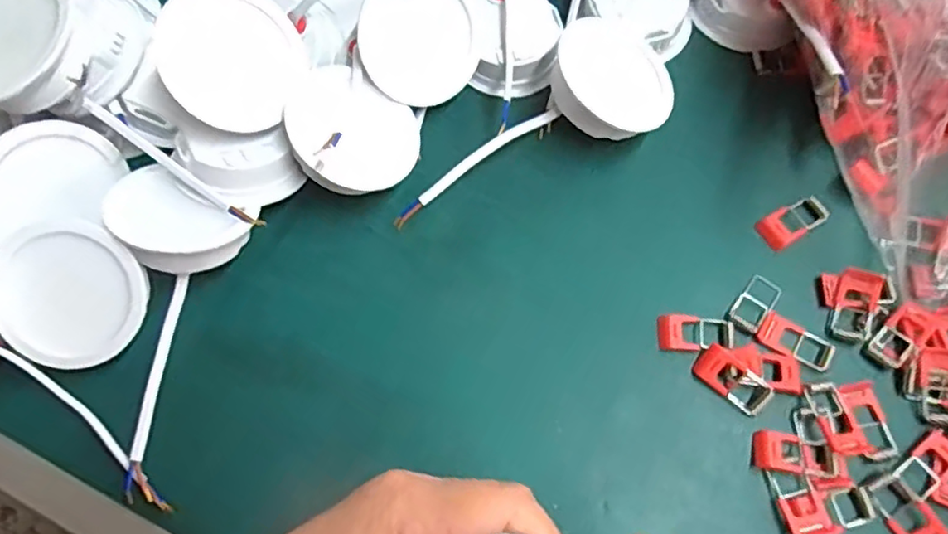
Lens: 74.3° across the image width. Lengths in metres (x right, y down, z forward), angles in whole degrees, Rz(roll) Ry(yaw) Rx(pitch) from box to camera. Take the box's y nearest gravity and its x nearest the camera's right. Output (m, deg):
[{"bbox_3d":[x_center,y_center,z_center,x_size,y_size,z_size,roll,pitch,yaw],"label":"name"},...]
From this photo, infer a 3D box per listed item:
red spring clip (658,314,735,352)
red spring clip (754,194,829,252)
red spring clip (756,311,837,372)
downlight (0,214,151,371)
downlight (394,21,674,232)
[{"bbox_3d":[0.112,0.034,0.316,0.037,0.005,0.018,3,68,4],"label":"red spring clip"},{"bbox_3d":[0.173,-0.024,0.339,0.039,0.004,0.020,-30,70,-10],"label":"red spring clip"},{"bbox_3d":[0.162,0.039,0.315,0.036,0.004,0.020,33,73,15],"label":"red spring clip"},{"bbox_3d":[-0.197,0.013,0.312,0.068,0.029,0.070,5,93,-2],"label":"downlight"},{"bbox_3d":[0.042,-0.072,0.335,0.070,0.032,0.167,40,75,17],"label":"downlight"}]

